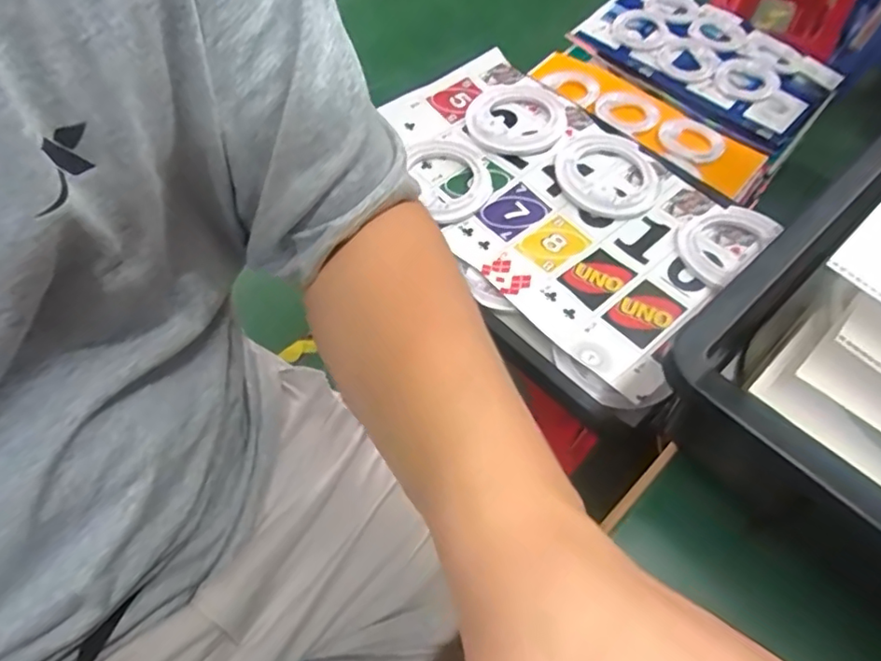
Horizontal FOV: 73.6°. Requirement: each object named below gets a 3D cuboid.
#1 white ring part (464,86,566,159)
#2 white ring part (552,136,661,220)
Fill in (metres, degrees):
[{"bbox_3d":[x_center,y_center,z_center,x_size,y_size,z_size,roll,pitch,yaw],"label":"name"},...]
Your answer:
[{"bbox_3d":[0.100,-0.286,0.796,0.131,0.018,0.134,1,56,-2],"label":"white ring part"},{"bbox_3d":[0.211,-0.198,0.751,0.133,0.020,0.132,36,61,20],"label":"white ring part"}]

